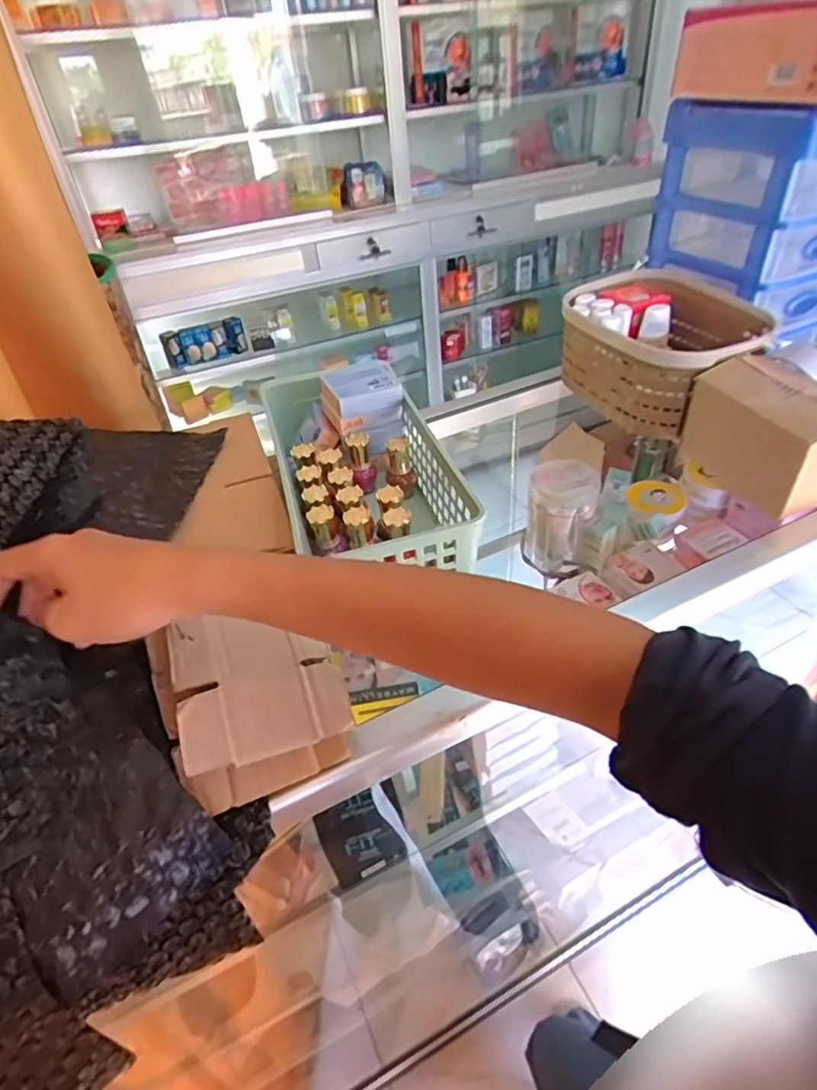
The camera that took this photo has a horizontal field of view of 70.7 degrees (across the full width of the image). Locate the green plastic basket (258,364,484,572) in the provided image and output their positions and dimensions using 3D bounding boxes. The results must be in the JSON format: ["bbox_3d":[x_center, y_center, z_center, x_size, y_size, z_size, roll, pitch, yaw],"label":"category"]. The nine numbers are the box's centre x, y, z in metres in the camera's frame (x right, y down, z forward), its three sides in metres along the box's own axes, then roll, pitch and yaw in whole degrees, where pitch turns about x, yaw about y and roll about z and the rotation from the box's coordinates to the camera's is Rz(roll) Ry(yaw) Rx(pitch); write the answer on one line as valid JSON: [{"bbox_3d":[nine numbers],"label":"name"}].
[{"bbox_3d":[-0.042,-0.064,0.519,0.134,0.101,0.270,-13,41,-9],"label":"green plastic basket"}]

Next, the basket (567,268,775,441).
[{"bbox_3d":[0.281,-0.219,0.641,0.157,0.106,0.206,-20,42,-16],"label":"basket"}]

